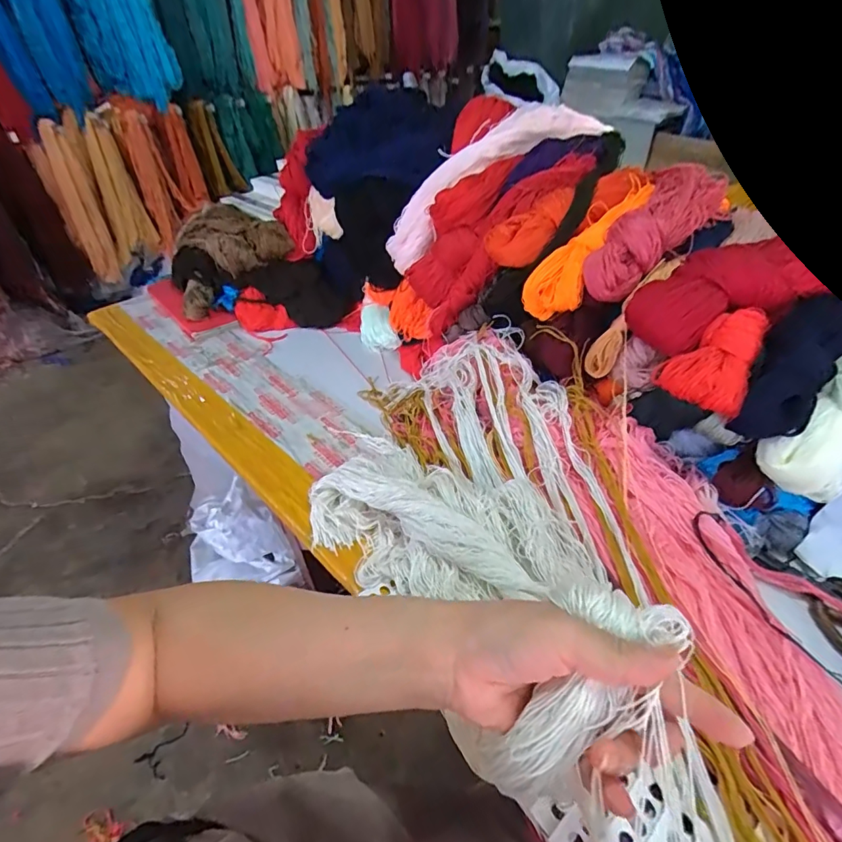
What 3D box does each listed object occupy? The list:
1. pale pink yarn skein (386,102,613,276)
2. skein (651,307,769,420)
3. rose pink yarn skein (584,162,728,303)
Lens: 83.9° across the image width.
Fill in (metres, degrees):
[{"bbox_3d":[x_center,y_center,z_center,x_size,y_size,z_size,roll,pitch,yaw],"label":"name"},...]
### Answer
[{"bbox_3d":[0.128,-0.423,0.786,0.450,0.114,0.095,-39,49,-9],"label":"pale pink yarn skein"},{"bbox_3d":[0.315,-0.072,0.508,0.085,0.043,0.122,23,79,36],"label":"skein"},{"bbox_3d":[0.291,-0.246,0.588,0.102,0.059,0.270,31,65,33],"label":"rose pink yarn skein"}]

